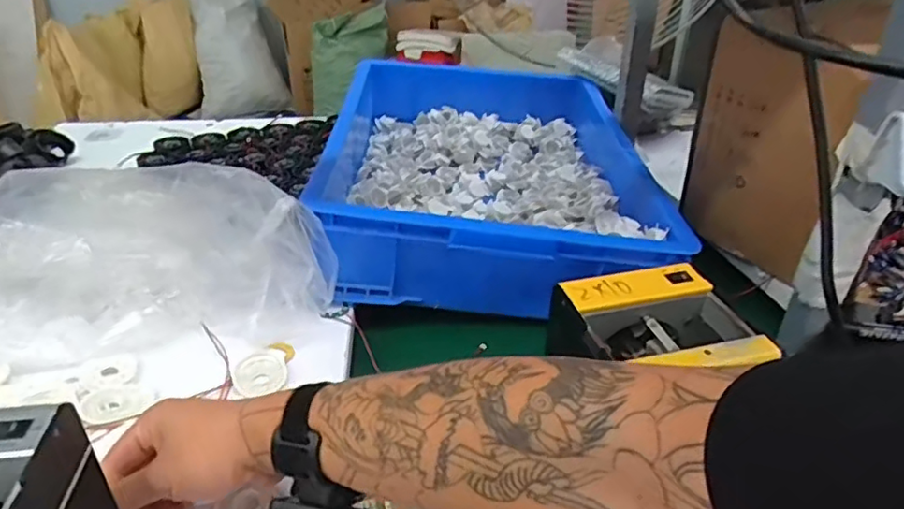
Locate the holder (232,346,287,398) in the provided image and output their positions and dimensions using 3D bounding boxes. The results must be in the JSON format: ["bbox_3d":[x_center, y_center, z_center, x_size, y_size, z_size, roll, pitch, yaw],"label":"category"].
[{"bbox_3d":[-0.181,0.110,0.587,0.047,0.017,0.048,-7,32,-12],"label":"holder"}]

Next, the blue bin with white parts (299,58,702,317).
[{"bbox_3d":[0.052,-0.133,0.898,0.416,0.123,0.581,1,31,1],"label":"blue bin with white parts"}]

